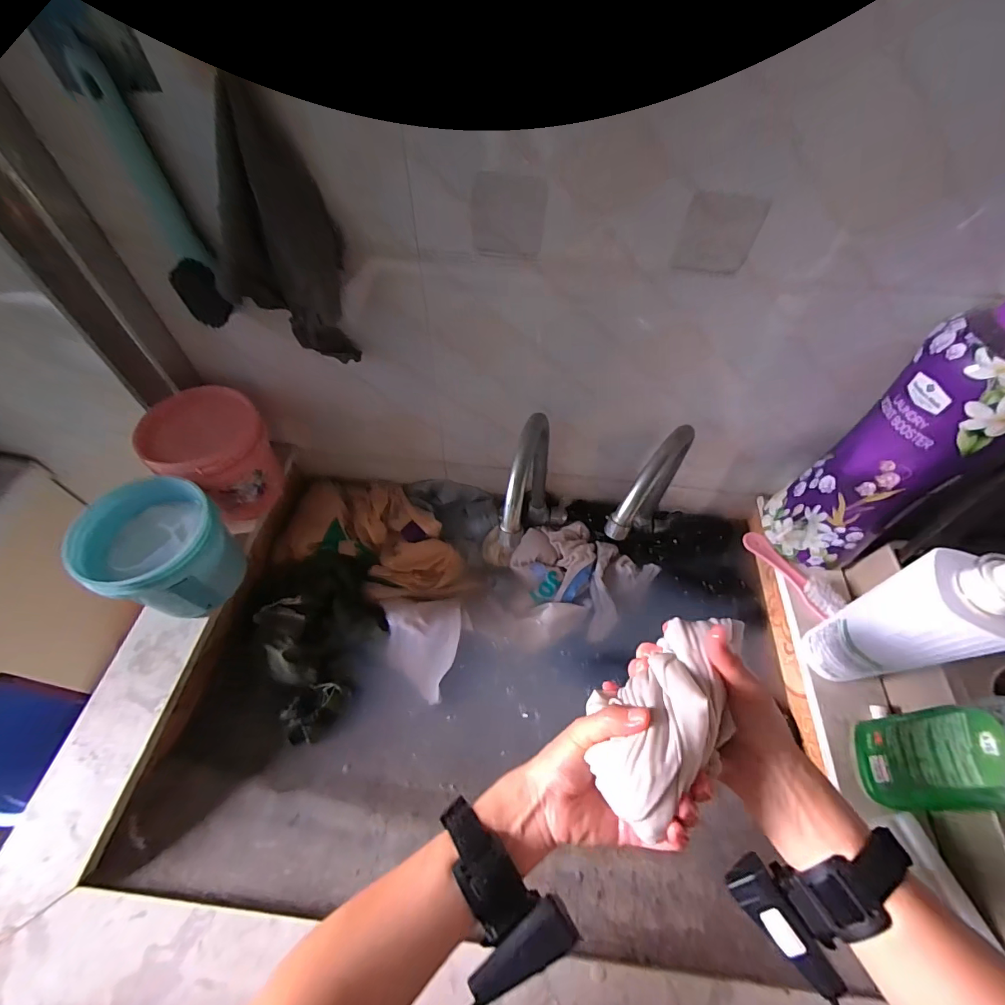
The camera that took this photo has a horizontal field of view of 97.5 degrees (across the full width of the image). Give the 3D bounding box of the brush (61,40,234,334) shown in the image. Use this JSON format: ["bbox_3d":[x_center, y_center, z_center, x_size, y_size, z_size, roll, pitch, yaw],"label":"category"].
[{"bbox_3d":[-0.287,-0.244,0.369,0.037,0.184,0.033,-28,61,-19],"label":"brush"}]

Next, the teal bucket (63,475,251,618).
[{"bbox_3d":[-0.348,0.055,0.468,0.106,0.122,0.112,1,56,-2],"label":"teal bucket"}]

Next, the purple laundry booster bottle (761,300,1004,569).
[{"bbox_3d":[0.390,-0.048,0.417,0.106,0.328,0.081,16,57,9],"label":"purple laundry booster bottle"}]

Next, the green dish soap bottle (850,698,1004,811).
[{"bbox_3d":[0.375,0.202,0.346,0.056,0.198,0.071,9,56,3],"label":"green dish soap bottle"}]

